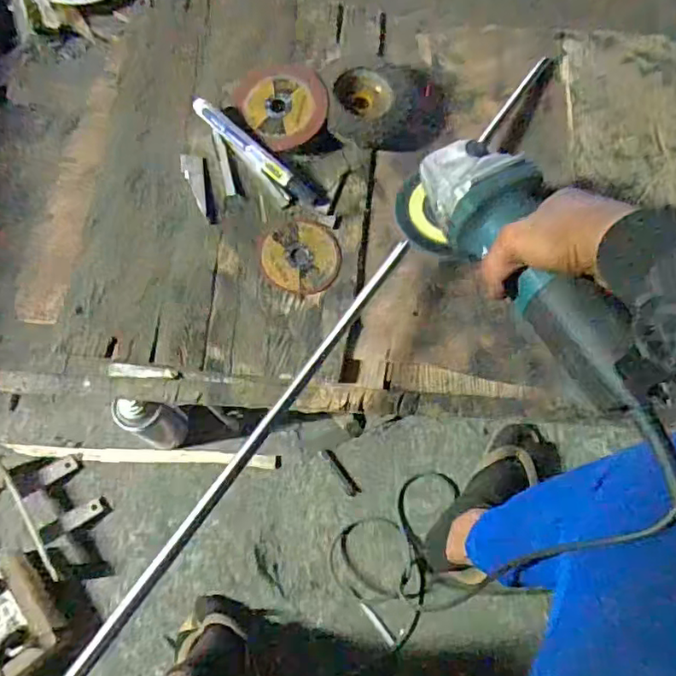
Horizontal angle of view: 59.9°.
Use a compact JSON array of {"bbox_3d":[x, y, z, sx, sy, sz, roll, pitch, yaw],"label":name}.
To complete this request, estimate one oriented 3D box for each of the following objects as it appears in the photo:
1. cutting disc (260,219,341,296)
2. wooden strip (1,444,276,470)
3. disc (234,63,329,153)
[{"bbox_3d":[-0.033,-0.073,0.531,0.070,0.005,0.068,2,77,-10],"label":"cutting disc"},{"bbox_3d":[-0.287,0.176,0.881,0.400,0.021,0.025,3,71,0],"label":"wooden strip"},{"bbox_3d":[-0.054,-0.226,0.560,0.082,0.011,0.098,-26,74,-11],"label":"disc"}]

